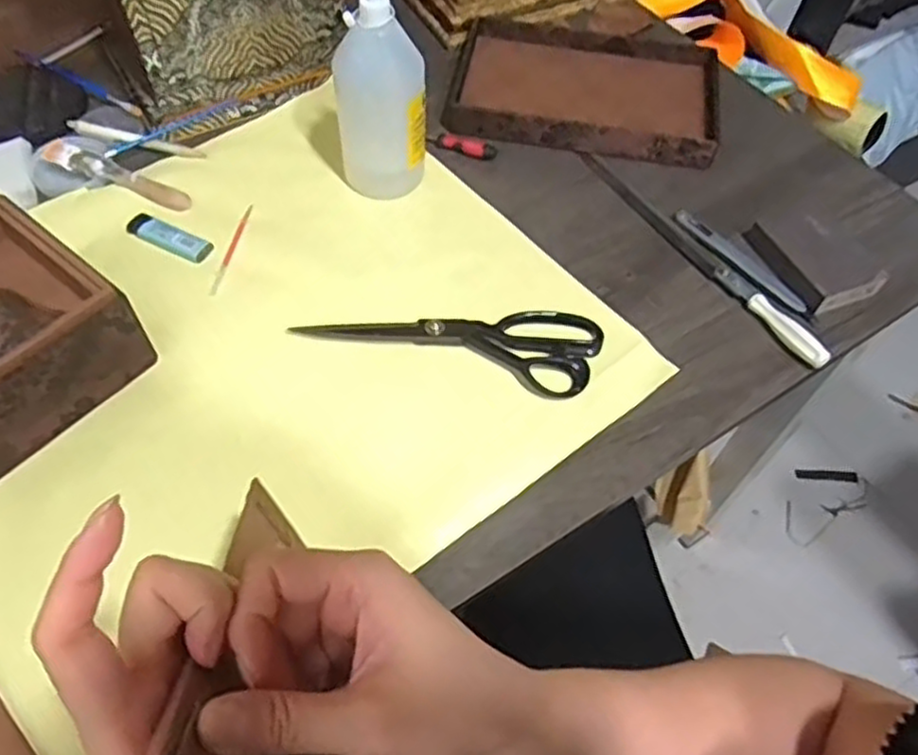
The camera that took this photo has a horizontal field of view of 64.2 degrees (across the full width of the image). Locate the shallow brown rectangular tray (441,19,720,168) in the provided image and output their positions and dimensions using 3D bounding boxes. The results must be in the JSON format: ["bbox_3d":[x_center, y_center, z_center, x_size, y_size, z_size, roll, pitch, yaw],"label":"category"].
[{"bbox_3d":[0.132,-0.301,0.765,0.272,0.036,0.177,11,56,5],"label":"shallow brown rectangular tray"}]

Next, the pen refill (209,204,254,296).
[{"bbox_3d":[-0.198,-0.113,0.636,0.007,0.004,0.108,8,56,3],"label":"pen refill"}]

